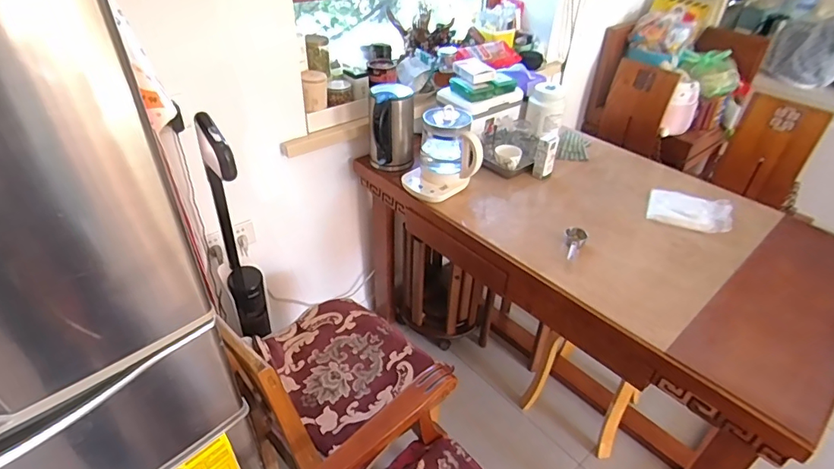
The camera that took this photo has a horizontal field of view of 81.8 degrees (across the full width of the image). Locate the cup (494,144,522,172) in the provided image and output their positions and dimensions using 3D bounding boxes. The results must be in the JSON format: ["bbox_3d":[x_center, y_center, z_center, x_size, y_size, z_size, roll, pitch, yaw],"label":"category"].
[{"bbox_3d":[0.298,-0.260,1.580,0.082,0.060,0.068,13,39,14],"label":"cup"}]

